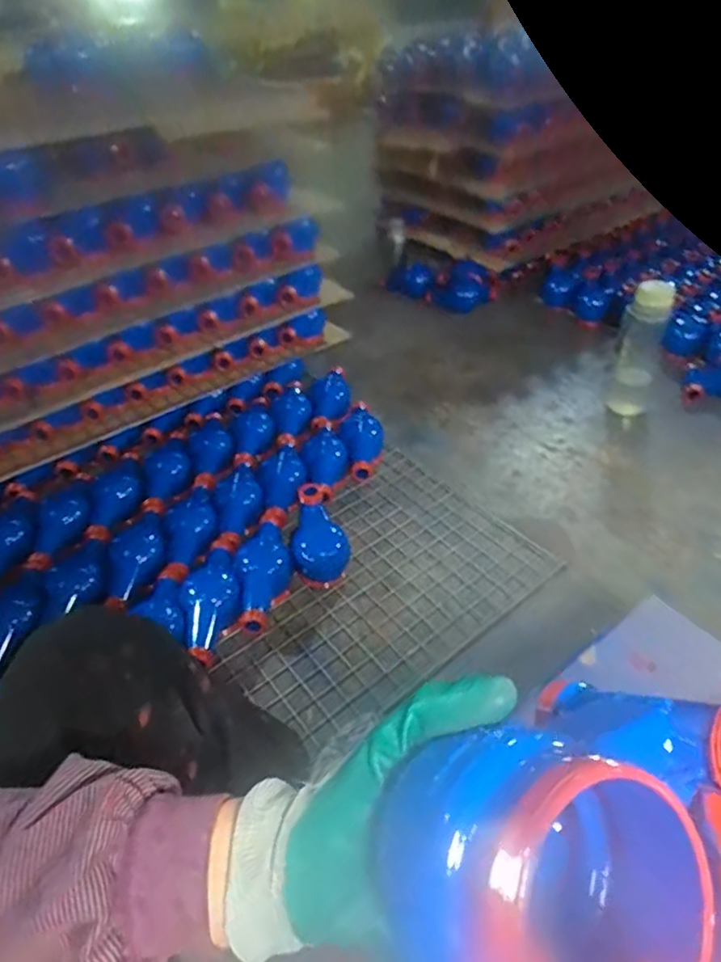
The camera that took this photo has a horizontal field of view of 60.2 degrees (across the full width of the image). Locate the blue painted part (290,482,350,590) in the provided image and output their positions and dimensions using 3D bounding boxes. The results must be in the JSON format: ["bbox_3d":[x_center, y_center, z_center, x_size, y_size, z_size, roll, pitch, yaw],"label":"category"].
[{"bbox_3d":[-0.072,0.097,1.050,0.094,0.116,0.129,-11,40,-8],"label":"blue painted part"}]

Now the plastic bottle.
[{"bbox_3d":[0.573,-0.269,1.277,0.086,0.269,0.080,16,44,23],"label":"plastic bottle"}]

